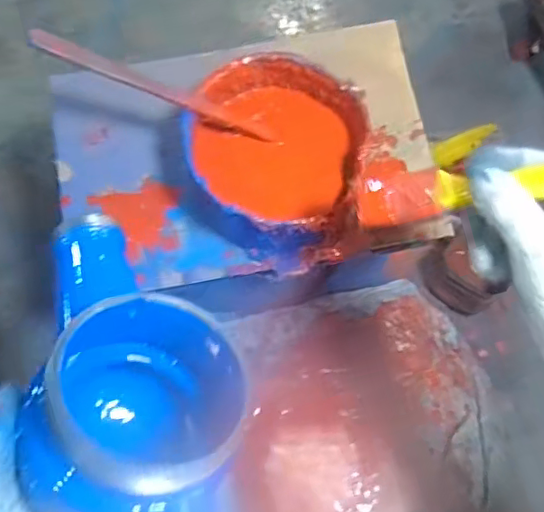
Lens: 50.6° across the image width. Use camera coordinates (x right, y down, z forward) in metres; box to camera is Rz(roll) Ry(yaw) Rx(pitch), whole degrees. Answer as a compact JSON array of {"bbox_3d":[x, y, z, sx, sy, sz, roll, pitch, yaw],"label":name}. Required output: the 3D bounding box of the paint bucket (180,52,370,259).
[{"bbox_3d":[-0.002,-0.091,0.543,0.144,0.107,0.154,0,65,1],"label":"paint bucket"}]

